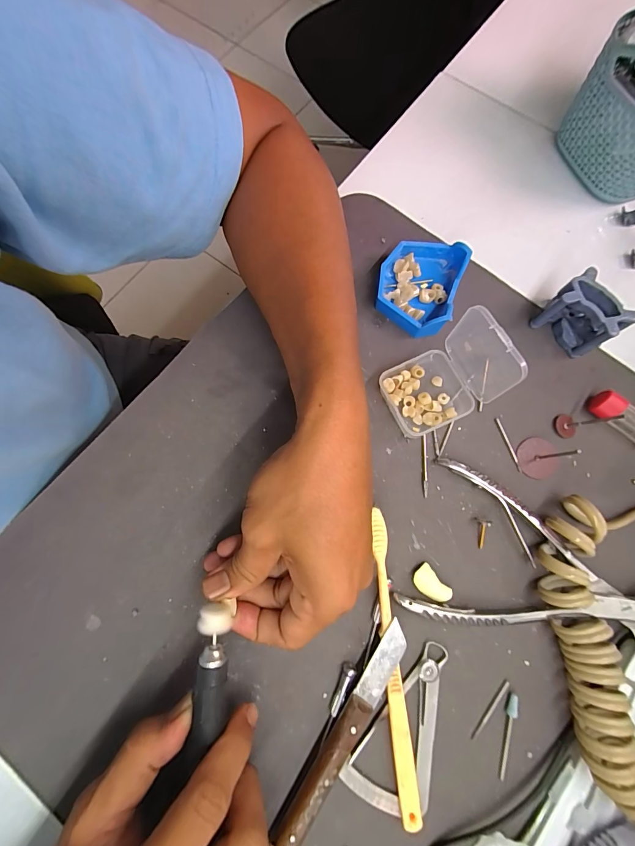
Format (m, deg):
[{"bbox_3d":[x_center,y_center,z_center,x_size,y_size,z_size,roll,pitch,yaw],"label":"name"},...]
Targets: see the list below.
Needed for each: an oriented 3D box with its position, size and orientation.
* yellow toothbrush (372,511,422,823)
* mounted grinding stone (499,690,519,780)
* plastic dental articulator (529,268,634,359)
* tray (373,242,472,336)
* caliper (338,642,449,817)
[{"bbox_3d":[0.048,0.151,0.230,0.012,0.017,0.183,-5,77,-3],"label":"yellow toothbrush"},{"bbox_3d":[0.124,0.202,0.229,0.007,0.006,0.049,13,76,1],"label":"mounted grinding stone"},{"bbox_3d":[0.207,-0.082,0.281,0.038,0.042,0.049,-35,80,-9],"label":"plastic dental articulator"},{"bbox_3d":[0.082,-0.114,0.292,0.061,0.028,0.079,21,77,3],"label":"tray"},{"bbox_3d":[0.051,0.191,0.229,0.054,0.004,0.097,13,76,1],"label":"caliper"}]

